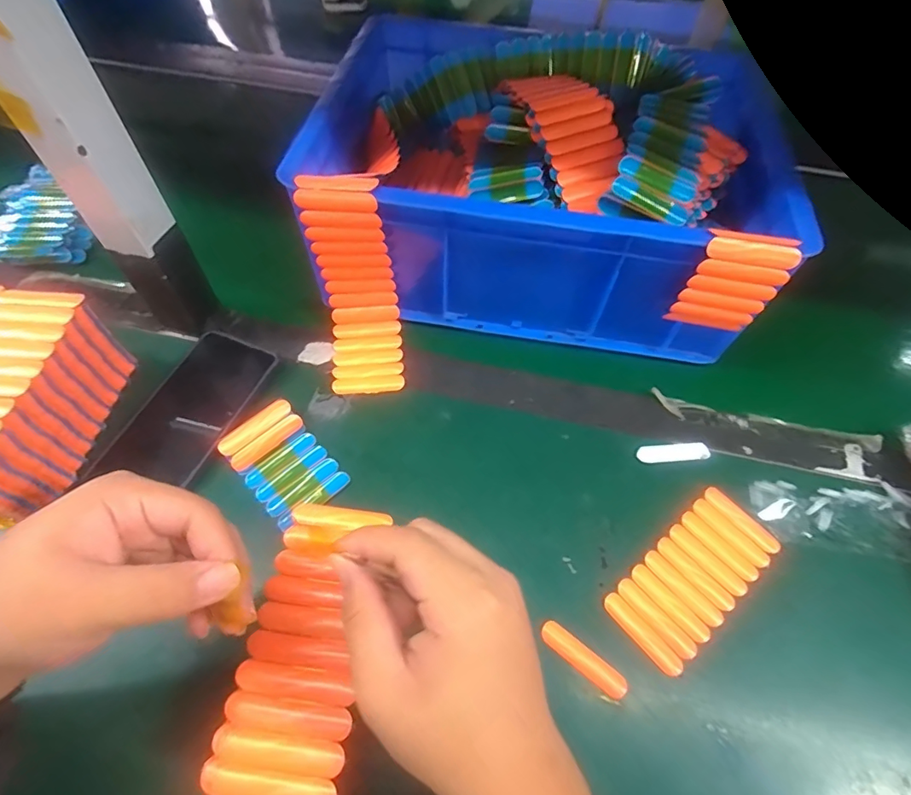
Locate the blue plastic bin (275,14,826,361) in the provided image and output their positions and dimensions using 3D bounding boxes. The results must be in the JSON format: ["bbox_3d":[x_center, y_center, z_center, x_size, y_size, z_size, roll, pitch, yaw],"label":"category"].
[{"bbox_3d":[0.078,-0.212,0.484,0.396,0.140,0.301,7,59,3],"label":"blue plastic bin"}]

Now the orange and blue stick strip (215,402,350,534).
[{"bbox_3d":[-0.138,0.053,0.399,0.063,0.012,0.092,-38,76,-19],"label":"orange and blue stick strip"}]

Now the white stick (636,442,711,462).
[{"bbox_3d":[0.183,0.046,0.413,0.060,0.004,0.015,-3,59,-2],"label":"white stick"}]

